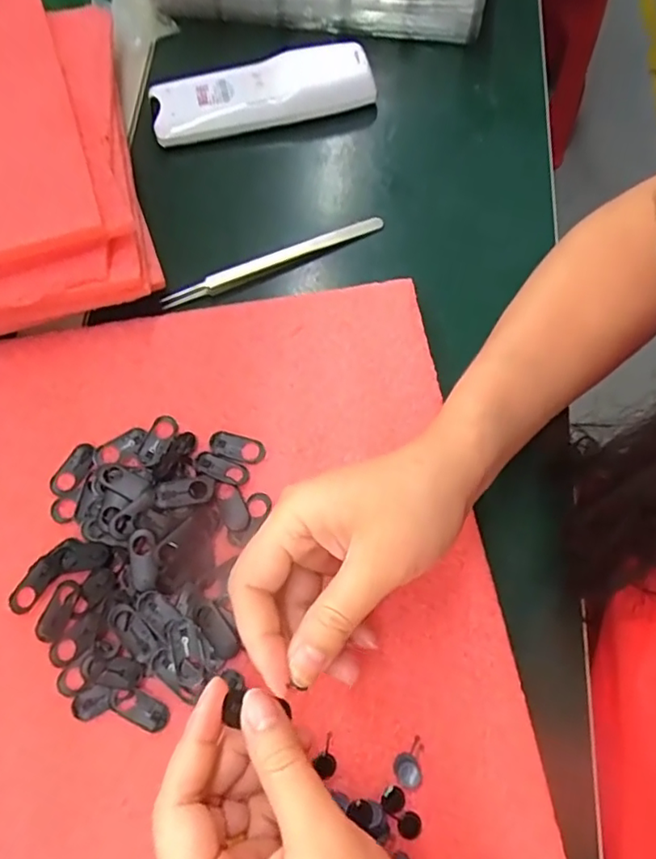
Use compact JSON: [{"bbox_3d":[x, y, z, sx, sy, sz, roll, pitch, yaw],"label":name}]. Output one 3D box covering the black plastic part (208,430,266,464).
[{"bbox_3d":[-0.051,0.010,0.329,0.031,0.004,0.014,15,71,6],"label":"black plastic part"}]

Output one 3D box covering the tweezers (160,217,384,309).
[{"bbox_3d":[-0.034,-0.109,0.379,0.152,0.011,0.010,-25,72,-8],"label":"tweezers"}]

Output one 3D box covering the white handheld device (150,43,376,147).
[{"bbox_3d":[-0.046,-0.240,0.417,0.159,0.021,0.054,-8,70,-2],"label":"white handheld device"}]

